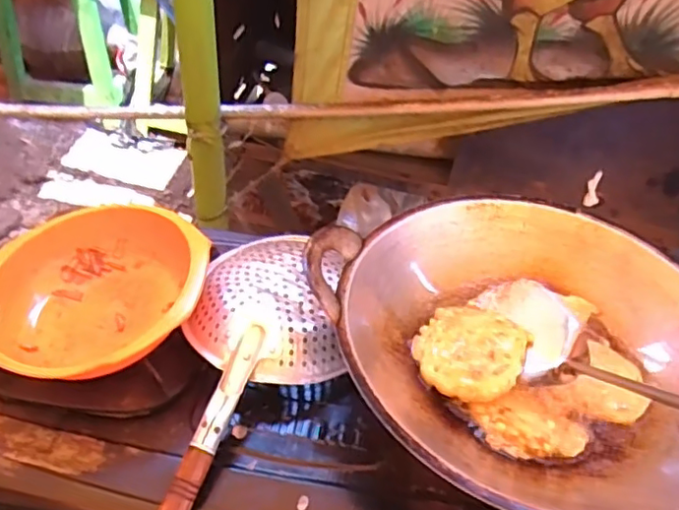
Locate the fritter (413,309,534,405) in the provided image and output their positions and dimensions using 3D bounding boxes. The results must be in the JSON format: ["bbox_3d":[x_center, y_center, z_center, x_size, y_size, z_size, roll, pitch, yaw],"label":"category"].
[{"bbox_3d":[0.111,0.082,0.520,0.089,0.029,0.081,2,45,-2],"label":"fritter"}]

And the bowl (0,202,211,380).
[{"bbox_3d":[-0.234,0.041,0.566,0.201,0.077,0.183,2,45,-2],"label":"bowl"}]

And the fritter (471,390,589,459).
[{"bbox_3d":[0.155,0.138,0.489,0.084,0.011,0.055,-4,46,-8],"label":"fritter"}]

